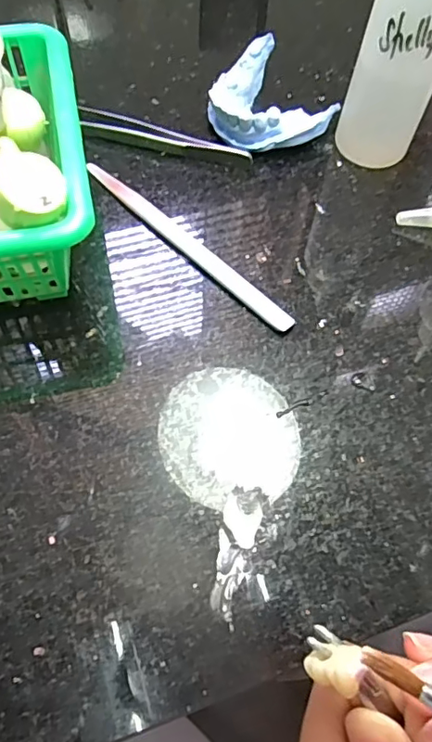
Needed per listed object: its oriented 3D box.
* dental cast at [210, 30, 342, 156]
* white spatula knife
[{"bbox_3d":[0.024,-0.148,0.294,0.061,0.023,0.068,-23,65,-13],"label":"dental cast"},{"bbox_3d":[-0.015,-0.062,0.257,0.011,0.005,0.133,-41,70,-20],"label":"white spatula knife"}]

